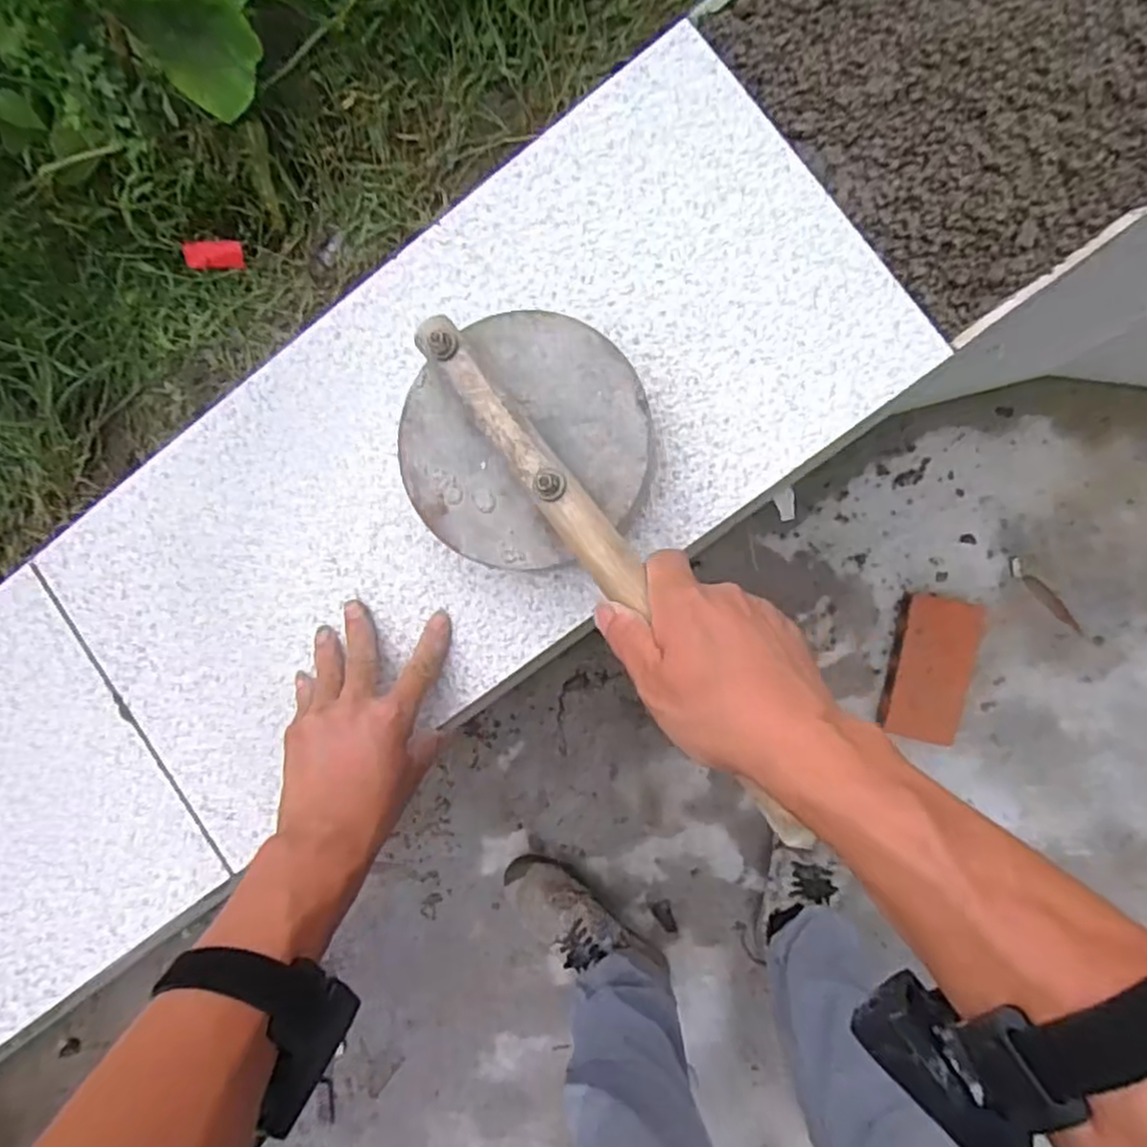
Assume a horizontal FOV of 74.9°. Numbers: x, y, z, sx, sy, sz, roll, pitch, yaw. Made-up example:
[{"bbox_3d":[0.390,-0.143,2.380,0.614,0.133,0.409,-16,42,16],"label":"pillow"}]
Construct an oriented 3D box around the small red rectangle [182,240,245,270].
[{"bbox_3d":[-0.648,-0.573,1.348,0.112,0.010,0.047,4,103,8],"label":"small red rectangle"}]

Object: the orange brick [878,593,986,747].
[{"bbox_3d":[0.475,0.125,0.994,0.104,0.051,0.192,12,92,7],"label":"orange brick"}]

